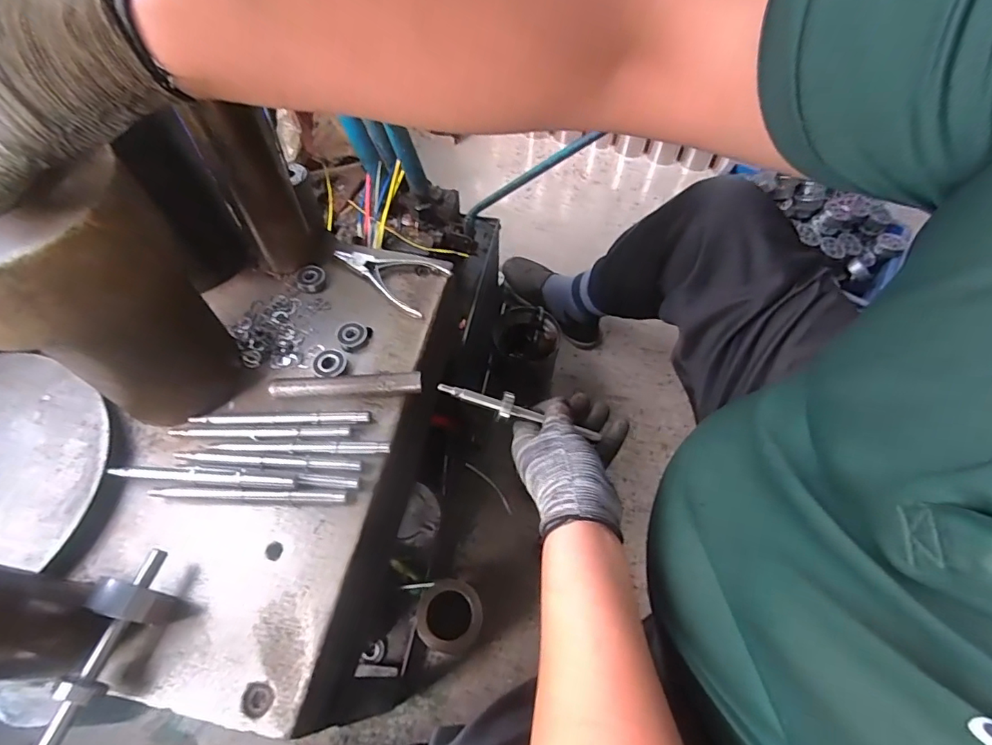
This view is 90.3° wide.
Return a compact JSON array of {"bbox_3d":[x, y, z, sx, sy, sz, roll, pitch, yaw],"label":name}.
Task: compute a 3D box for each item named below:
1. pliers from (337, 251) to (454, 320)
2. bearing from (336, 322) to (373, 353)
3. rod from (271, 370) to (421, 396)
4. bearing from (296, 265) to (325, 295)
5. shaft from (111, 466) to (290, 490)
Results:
[{"bbox_3d":[-0.115,-0.117,0.555,0.128,0.013,0.072,32,63,18],"label":"pliers"},{"bbox_3d":[-0.146,-0.038,0.510,0.029,0.011,0.036,35,64,20],"label":"bearing"},{"bbox_3d":[-0.142,0.013,0.471,0.139,0.017,0.019,-3,58,-2],"label":"rod"},{"bbox_3d":[-0.205,-0.104,0.549,0.030,0.013,0.032,-16,60,-10],"label":"bearing"},{"bbox_3d":[-0.249,0.090,0.423,0.155,0.012,0.013,5,58,2],"label":"shaft"}]

